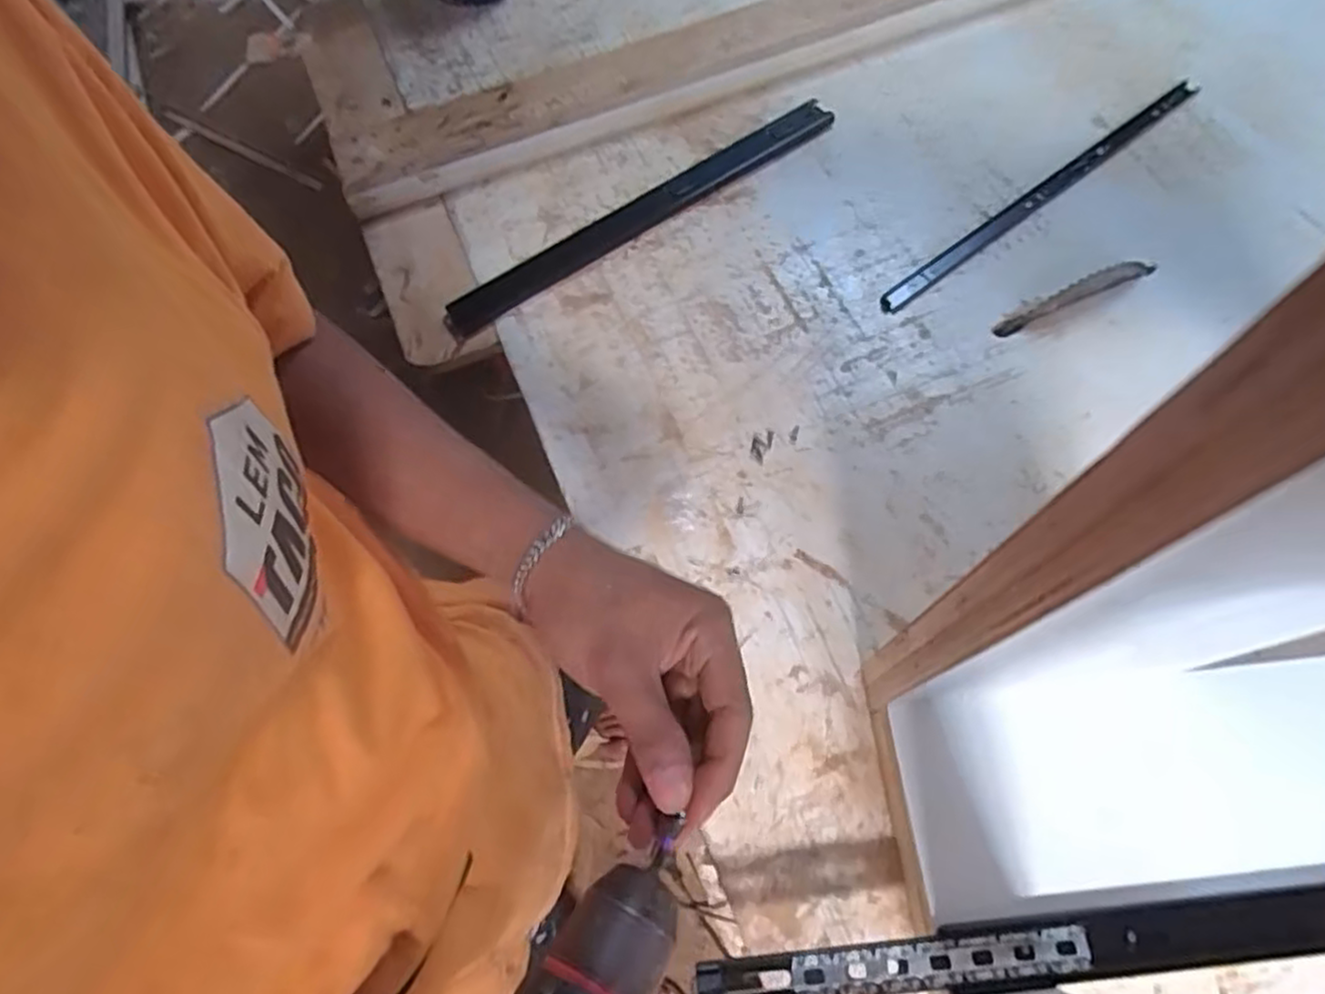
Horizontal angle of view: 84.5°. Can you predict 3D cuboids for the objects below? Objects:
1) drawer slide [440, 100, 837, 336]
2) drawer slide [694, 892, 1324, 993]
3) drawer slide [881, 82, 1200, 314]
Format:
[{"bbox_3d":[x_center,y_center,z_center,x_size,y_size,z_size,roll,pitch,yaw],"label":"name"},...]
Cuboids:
[{"bbox_3d":[-0.018,-0.285,0.726,0.438,0.009,0.043,-34,70,-11],"label":"drawer slide"},{"bbox_3d":[0.311,0.259,0.432,0.577,0.014,0.035,-6,67,0],"label":"drawer slide"},{"bbox_3d":[0.377,-0.302,0.718,0.434,0.008,0.022,-36,71,-12],"label":"drawer slide"}]

